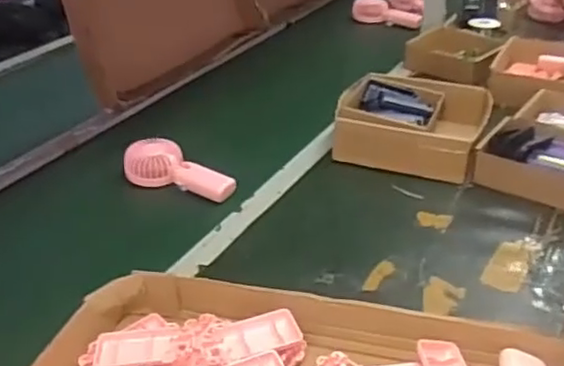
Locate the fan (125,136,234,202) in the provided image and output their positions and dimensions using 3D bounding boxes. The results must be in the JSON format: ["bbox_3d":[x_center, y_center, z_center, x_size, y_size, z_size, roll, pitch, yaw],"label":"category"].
[{"bbox_3d":[-0.153,-0.021,0.978,0.181,0.047,0.074,15,34,25],"label":"fan"}]

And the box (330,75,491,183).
[{"bbox_3d":[0.206,-0.095,1.027,0.216,0.076,0.215,8,32,16],"label":"box"}]

